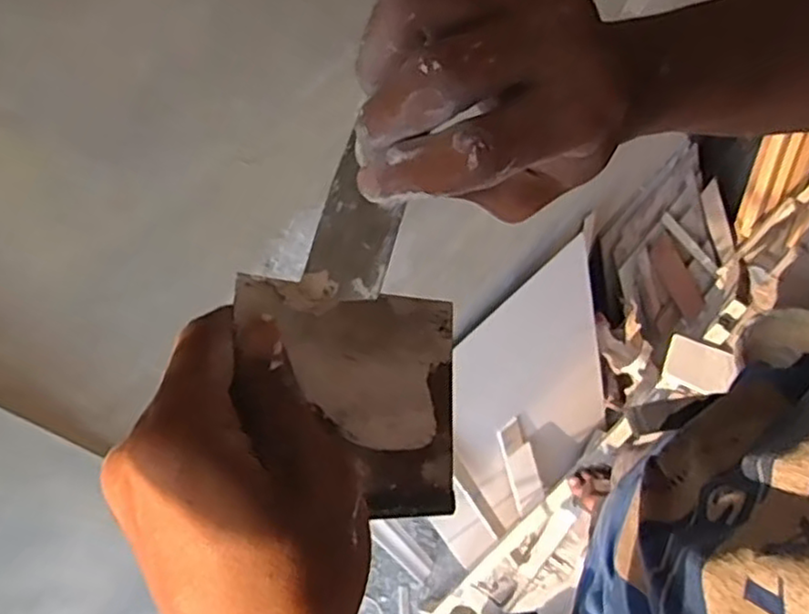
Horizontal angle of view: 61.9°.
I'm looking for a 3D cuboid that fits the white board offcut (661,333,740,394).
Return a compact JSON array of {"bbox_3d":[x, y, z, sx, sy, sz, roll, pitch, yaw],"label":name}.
[{"bbox_3d":[0.724,0.144,1.650,0.160,0.025,0.109,21,98,27],"label":"white board offcut"}]

